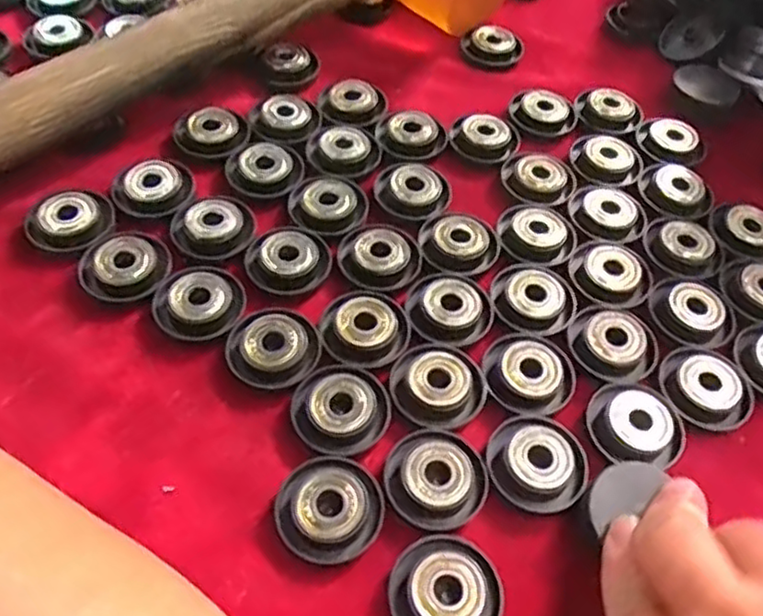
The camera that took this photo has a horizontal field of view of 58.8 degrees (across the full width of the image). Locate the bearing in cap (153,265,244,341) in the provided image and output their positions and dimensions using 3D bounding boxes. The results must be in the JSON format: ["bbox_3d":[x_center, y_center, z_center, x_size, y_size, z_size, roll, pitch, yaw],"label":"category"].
[{"bbox_3d":[-0.068,-0.004,0.250,0.032,0.006,0.030,-16,58,-16],"label":"bearing in cap"}]

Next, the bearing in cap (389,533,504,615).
[{"bbox_3d":[0.019,0.084,0.199,0.031,0.008,0.032,3,55,-4],"label":"bearing in cap"}]

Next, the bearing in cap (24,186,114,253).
[{"bbox_3d":[-0.124,-0.037,0.268,0.033,0.005,0.031,3,55,-4],"label":"bearing in cap"}]

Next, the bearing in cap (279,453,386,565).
[{"bbox_3d":[-0.016,0.062,0.212,0.031,0.008,0.033,3,55,-4],"label":"bearing in cap"}]

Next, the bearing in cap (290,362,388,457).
[{"bbox_3d":[-0.014,0.033,0.230,0.032,0.006,0.033,3,55,-4],"label":"bearing in cap"}]

